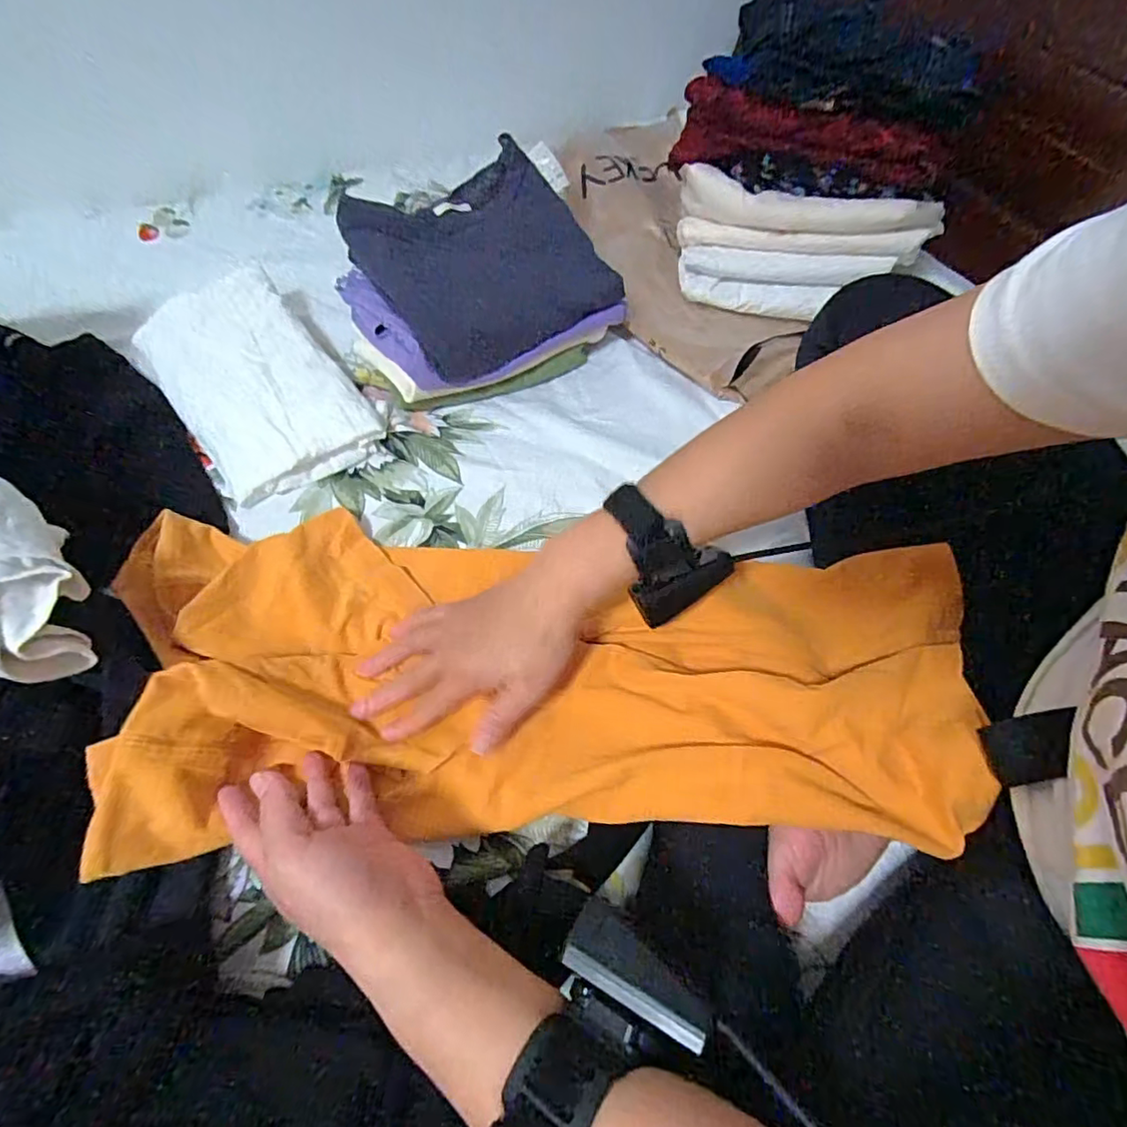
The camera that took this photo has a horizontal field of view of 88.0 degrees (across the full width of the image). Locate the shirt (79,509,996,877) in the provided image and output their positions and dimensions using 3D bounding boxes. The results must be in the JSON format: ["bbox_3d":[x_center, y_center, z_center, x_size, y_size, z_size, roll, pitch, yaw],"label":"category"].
[{"bbox_3d":[-0.015,0.076,0.395,0.578,0.069,0.233,4,58,1],"label":"shirt"}]

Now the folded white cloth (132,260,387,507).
[{"bbox_3d":[-0.286,-0.169,0.540,0.139,0.056,0.235,-34,66,-21],"label":"folded white cloth"}]

